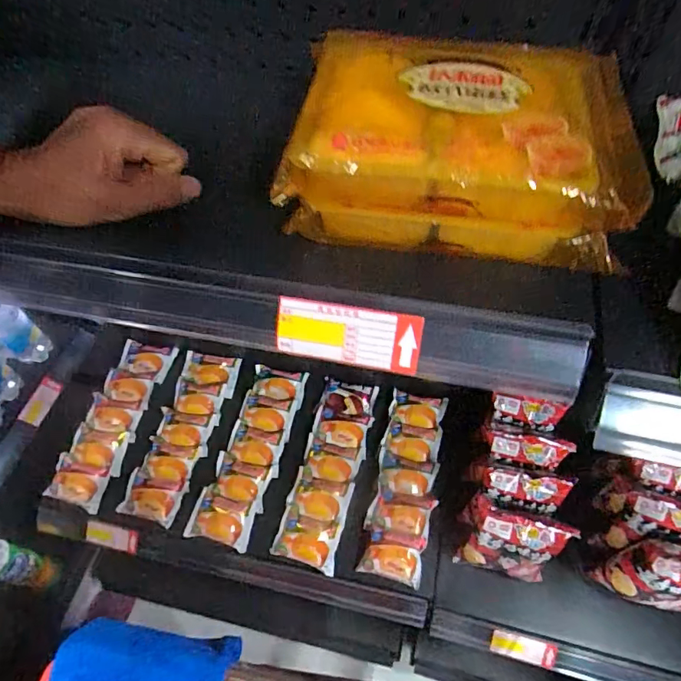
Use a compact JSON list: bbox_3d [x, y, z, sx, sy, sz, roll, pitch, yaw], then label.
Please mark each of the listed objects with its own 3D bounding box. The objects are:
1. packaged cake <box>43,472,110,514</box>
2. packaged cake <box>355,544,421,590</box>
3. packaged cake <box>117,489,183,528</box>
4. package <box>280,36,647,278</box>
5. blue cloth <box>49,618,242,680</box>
[{"bbox_3d":[-0.451,0.254,0.805,0.101,0.038,0.057,12,59,8],"label":"packaged cake"},{"bbox_3d":[0.079,0.343,0.730,0.096,0.031,0.051,15,59,10],"label":"packaged cake"},{"bbox_3d":[-0.317,0.271,0.787,0.095,0.039,0.057,14,59,10],"label":"packaged cake"},{"bbox_3d":[0.078,-0.128,0.302,0.209,0.087,0.139,7,58,6],"label":"package"},{"bbox_3d":[-0.173,0.299,0.420,0.150,0.018,0.076,9,57,-11],"label":"blue cloth"}]

